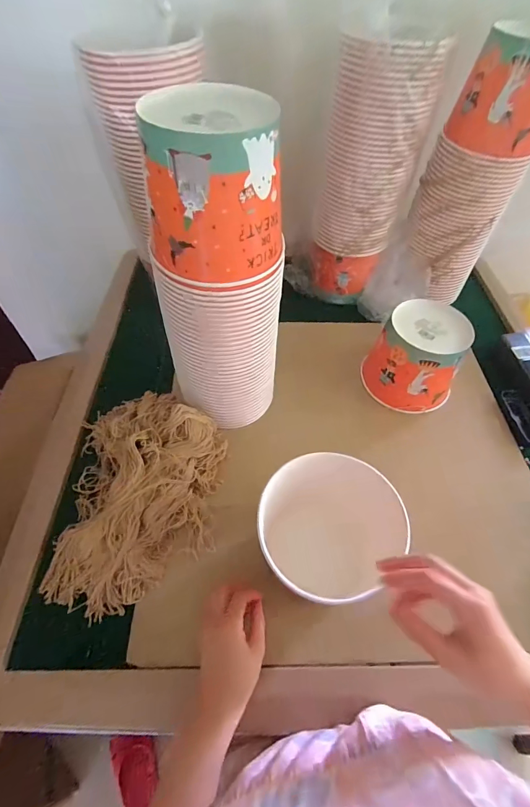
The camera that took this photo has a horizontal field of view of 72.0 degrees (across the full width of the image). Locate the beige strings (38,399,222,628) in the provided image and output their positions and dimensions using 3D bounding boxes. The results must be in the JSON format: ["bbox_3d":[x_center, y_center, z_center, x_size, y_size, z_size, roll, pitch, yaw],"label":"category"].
[{"bbox_3d":[-0.175,0.115,0.522,0.220,0.075,0.317,1,53,-2],"label":"beige strings"}]

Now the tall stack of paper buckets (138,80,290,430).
[{"bbox_3d":[-0.051,-0.131,0.472,0.128,0.400,0.133,32,58,20],"label":"tall stack of paper buckets"}]

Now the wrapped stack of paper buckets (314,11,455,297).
[{"bbox_3d":[0.175,-0.382,0.659,0.133,0.409,0.129,37,60,22],"label":"wrapped stack of paper buckets"}]

